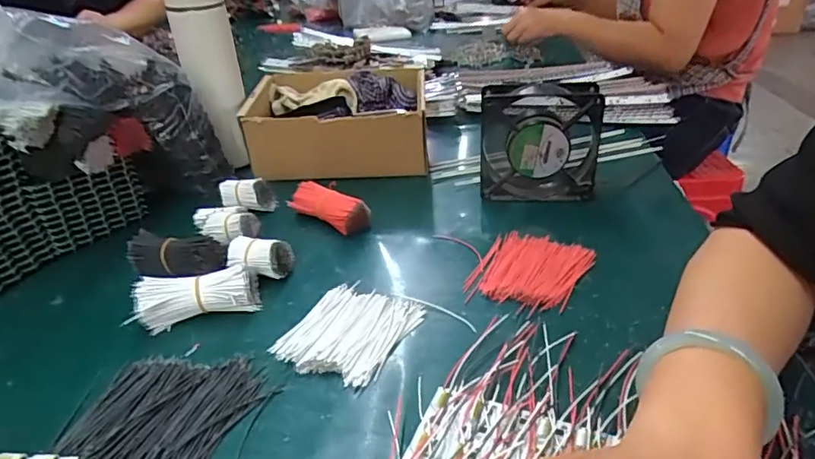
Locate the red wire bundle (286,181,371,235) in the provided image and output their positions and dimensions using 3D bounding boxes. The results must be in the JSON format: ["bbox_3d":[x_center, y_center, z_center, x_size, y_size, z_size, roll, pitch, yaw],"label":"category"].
[{"bbox_3d":[-0.082,-0.023,0.550,0.088,0.036,0.034,14,35,24],"label":"red wire bundle"}]

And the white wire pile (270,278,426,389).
[{"bbox_3d":[-0.044,0.075,0.410,0.083,0.008,0.099,15,35,26],"label":"white wire pile"}]

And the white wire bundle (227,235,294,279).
[{"bbox_3d":[-0.134,0.027,0.477,0.053,0.034,0.031,0,31,3],"label":"white wire bundle"}]

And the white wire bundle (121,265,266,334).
[{"bbox_3d":[-0.172,0.052,0.432,0.094,0.030,0.038,-13,33,-18],"label":"white wire bundle"}]

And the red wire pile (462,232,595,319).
[{"bbox_3d":[0.107,0.034,0.465,0.085,0.009,0.109,17,36,29],"label":"red wire pile"}]

